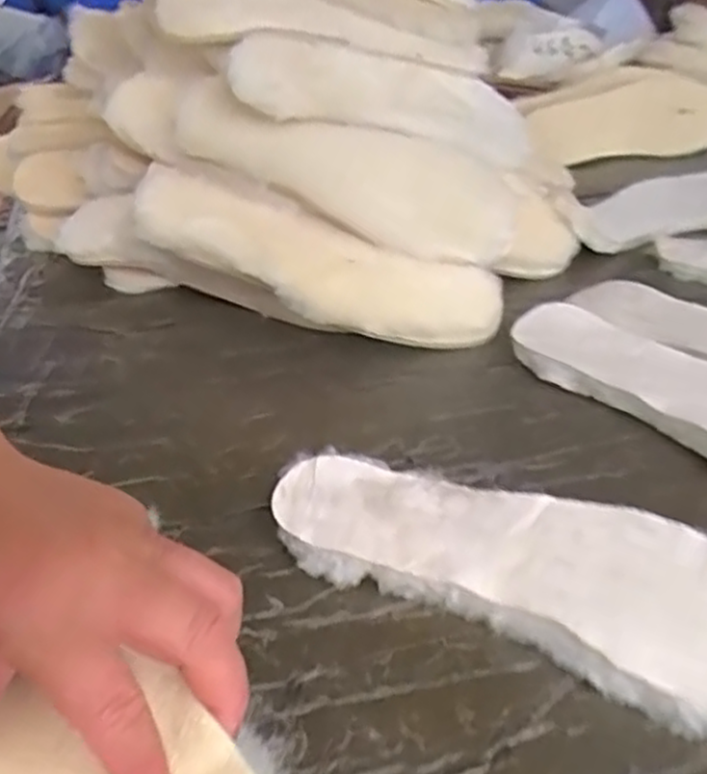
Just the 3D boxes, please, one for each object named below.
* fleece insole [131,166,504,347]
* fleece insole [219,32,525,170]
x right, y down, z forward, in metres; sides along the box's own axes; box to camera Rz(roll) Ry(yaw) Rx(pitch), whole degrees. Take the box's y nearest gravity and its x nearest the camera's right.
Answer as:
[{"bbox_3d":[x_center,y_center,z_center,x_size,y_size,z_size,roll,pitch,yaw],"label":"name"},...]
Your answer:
[{"bbox_3d":[-0.033,-0.089,0.542,0.276,0.016,0.083,20,63,6],"label":"fleece insole"},{"bbox_3d":[0.030,-0.232,0.604,0.263,0.108,0.043,1,-15,-18],"label":"fleece insole"}]

